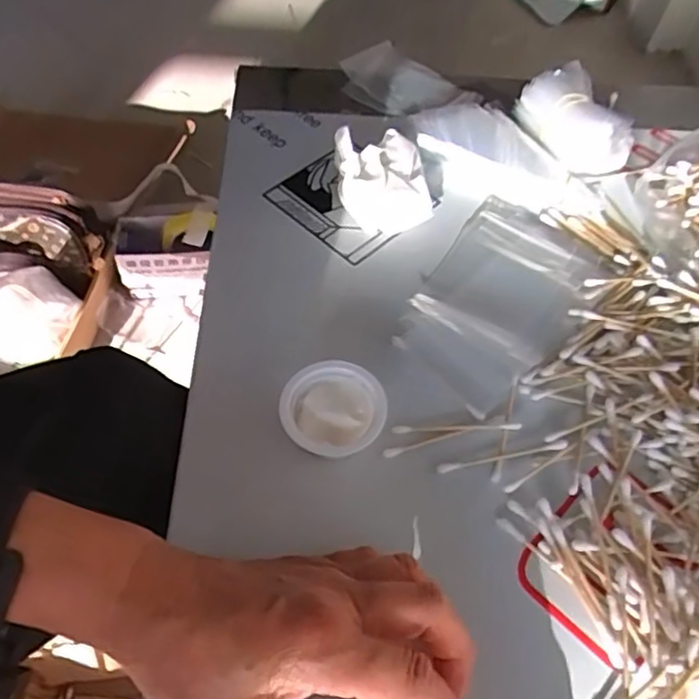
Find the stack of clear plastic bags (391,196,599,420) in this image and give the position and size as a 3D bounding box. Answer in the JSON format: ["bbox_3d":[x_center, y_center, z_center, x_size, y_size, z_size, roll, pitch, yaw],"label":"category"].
[{"bbox_3d":[0.098,-0.039,0.403,0.093,0.009,0.162,31,64,19],"label":"stack of clear plastic bags"}]

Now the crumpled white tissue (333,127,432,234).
[{"bbox_3d":[0.023,-0.121,0.439,0.064,0.041,0.073,-6,58,-6],"label":"crumpled white tissue"}]

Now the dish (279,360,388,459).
[{"bbox_3d":[-0.008,0.036,0.341,0.053,0.032,0.053,2,56,-3],"label":"dish"}]

